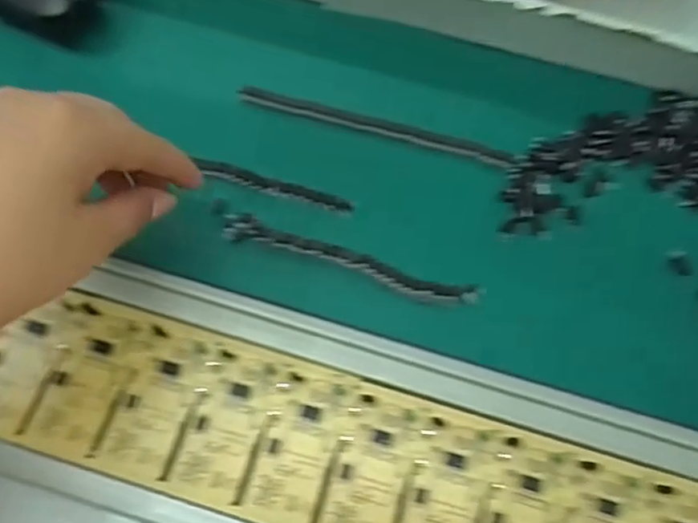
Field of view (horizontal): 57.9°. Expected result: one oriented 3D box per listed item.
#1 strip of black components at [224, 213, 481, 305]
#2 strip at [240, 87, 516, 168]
[{"bbox_3d":[0.000,0.001,0.314,0.129,0.015,0.014,16,66,7],"label":"strip of black components"},{"bbox_3d":[0.015,-0.073,0.344,0.152,0.010,0.012,14,66,6],"label":"strip"}]

